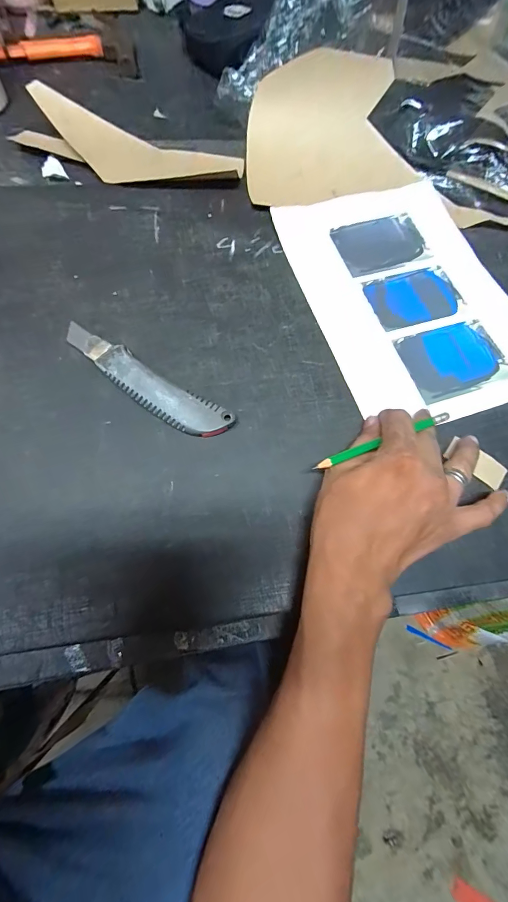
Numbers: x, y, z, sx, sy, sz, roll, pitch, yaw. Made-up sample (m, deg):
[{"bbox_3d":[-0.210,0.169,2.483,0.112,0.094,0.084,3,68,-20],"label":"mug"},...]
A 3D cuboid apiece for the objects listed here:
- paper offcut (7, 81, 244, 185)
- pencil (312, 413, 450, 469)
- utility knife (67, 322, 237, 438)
[{"bbox_3d":[-0.159,-0.385,0.455,0.282,0.060,0.076,8,68,0],"label":"paper offcut"},{"bbox_3d":[0.102,-0.008,0.284,0.122,0.004,0.007,-20,71,-12],"label":"pencil"},{"bbox_3d":[-0.098,-0.059,0.317,0.170,0.024,0.034,30,70,9],"label":"utility knife"}]

